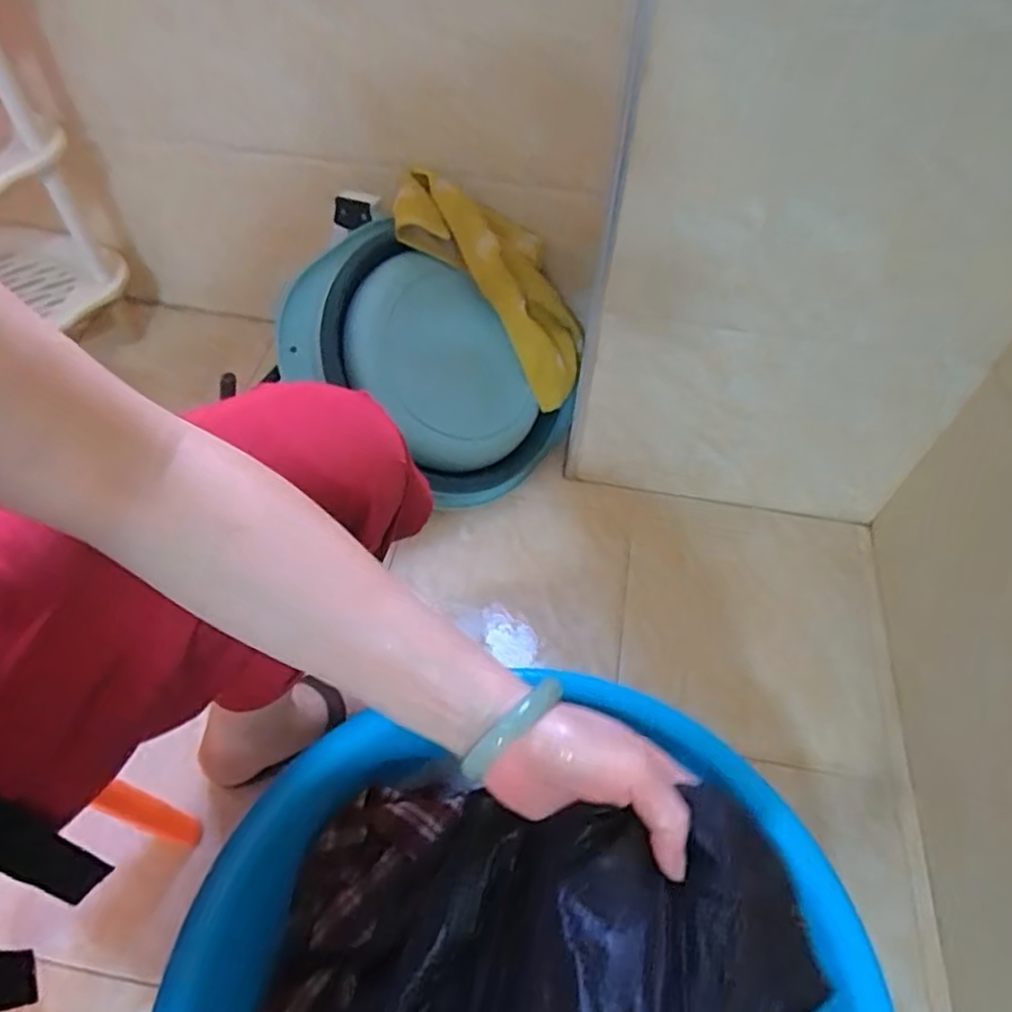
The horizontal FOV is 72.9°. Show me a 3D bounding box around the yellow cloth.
[{"bbox_3d":[-0.012,-0.283,0.875,0.085,0.315,0.151,-19,40,37],"label":"yellow cloth"}]

